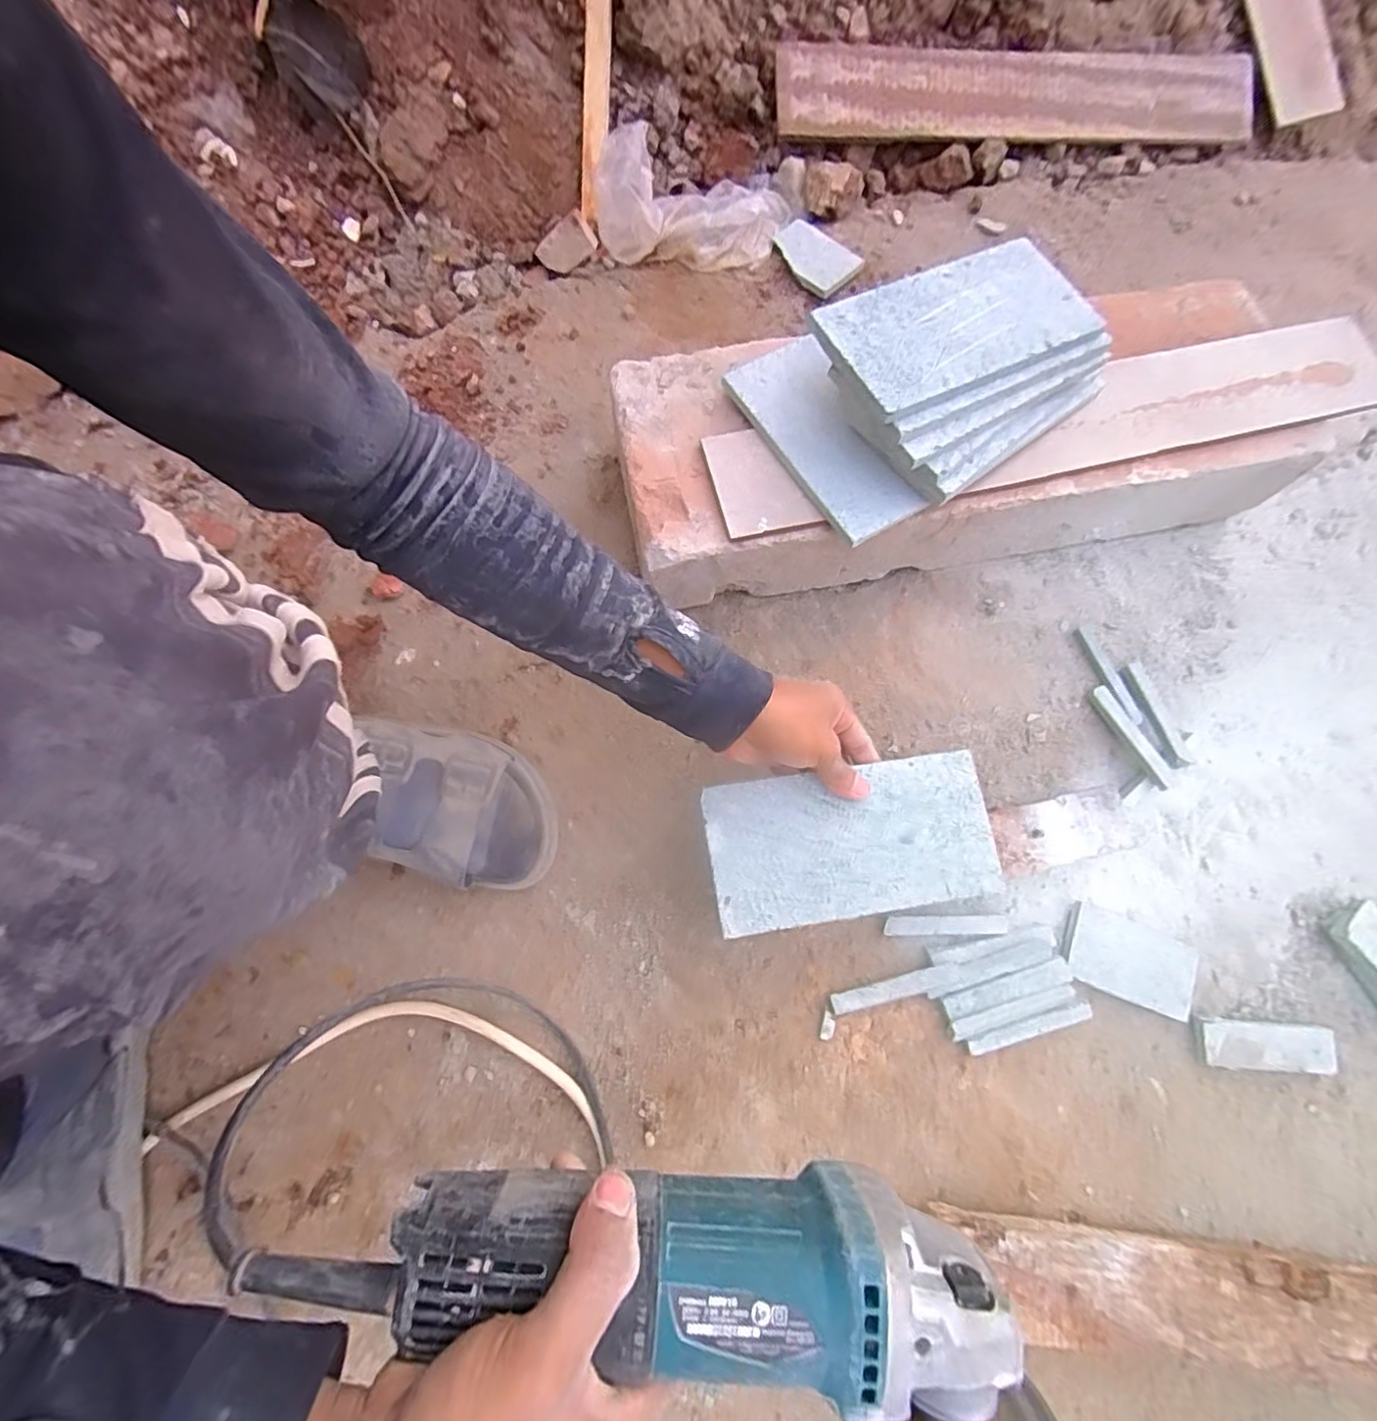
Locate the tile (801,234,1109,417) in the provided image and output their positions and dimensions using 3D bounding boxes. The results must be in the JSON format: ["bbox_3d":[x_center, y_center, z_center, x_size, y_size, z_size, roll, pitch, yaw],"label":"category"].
[{"bbox_3d":[0.194,-0.281,0.440,0.194,0.009,0.103,-27,72,-11],"label":"tile"}]

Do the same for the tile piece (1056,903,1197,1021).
[{"bbox_3d":[0.350,0.200,0.484,0.106,0.015,0.058,23,73,5],"label":"tile piece"}]

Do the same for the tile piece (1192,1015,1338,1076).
[{"bbox_3d":[0.448,0.261,0.472,0.104,0.013,0.035,5,73,-1],"label":"tile piece"}]

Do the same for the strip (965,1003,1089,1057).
[{"bbox_3d":[0.260,0.241,0.463,0.099,0.005,0.016,-14,91,-6],"label":"strip"}]

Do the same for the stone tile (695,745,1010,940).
[{"bbox_3d":[0.114,0.090,0.421,0.194,0.007,0.099,-7,73,-6],"label":"stone tile"}]

